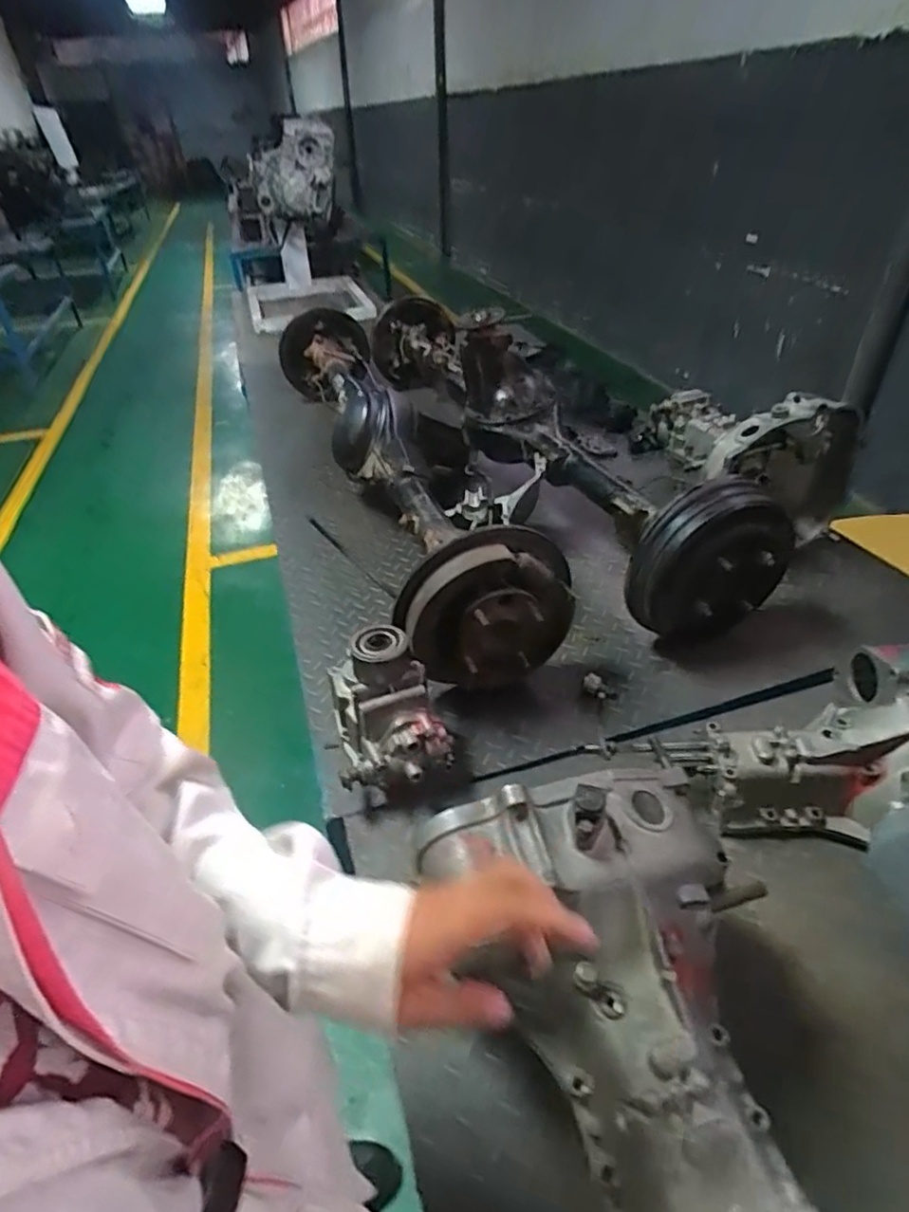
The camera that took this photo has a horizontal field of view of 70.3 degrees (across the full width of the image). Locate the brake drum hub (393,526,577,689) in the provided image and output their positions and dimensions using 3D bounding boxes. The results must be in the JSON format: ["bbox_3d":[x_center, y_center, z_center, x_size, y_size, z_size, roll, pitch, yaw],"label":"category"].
[{"bbox_3d":[0.051,0.016,0.894,0.249,0.206,0.111,-11,38,-11],"label":"brake drum hub"}]

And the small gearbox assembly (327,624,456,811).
[{"bbox_3d":[-0.090,0.135,0.857,0.140,0.187,0.201,-10,38,-9],"label":"small gearbox assembly"}]

